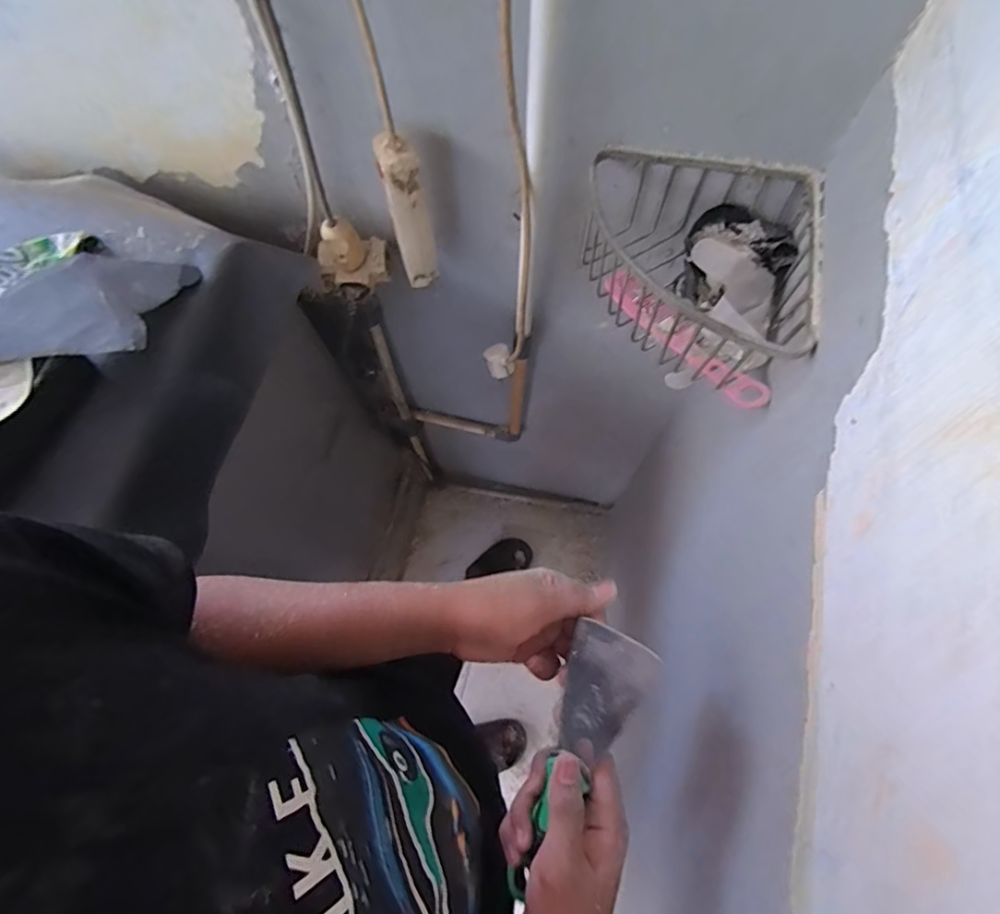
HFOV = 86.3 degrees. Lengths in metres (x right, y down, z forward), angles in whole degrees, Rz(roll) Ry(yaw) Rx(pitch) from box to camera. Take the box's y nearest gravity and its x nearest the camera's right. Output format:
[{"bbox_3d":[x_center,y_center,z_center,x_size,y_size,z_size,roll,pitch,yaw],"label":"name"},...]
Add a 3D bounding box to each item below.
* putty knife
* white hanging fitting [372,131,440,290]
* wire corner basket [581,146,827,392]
[{"bbox_3d":[0.047,0.215,0.376,0.053,0.018,0.195,25,92,11],"label":"putty knife"},{"bbox_3d":[-0.098,-0.268,0.585,0.041,0.173,0.051,-12,70,-2],"label":"white hanging fitting"},{"bbox_3d":[0.171,-0.172,0.503,0.203,0.106,0.203,13,71,7],"label":"wire corner basket"}]

